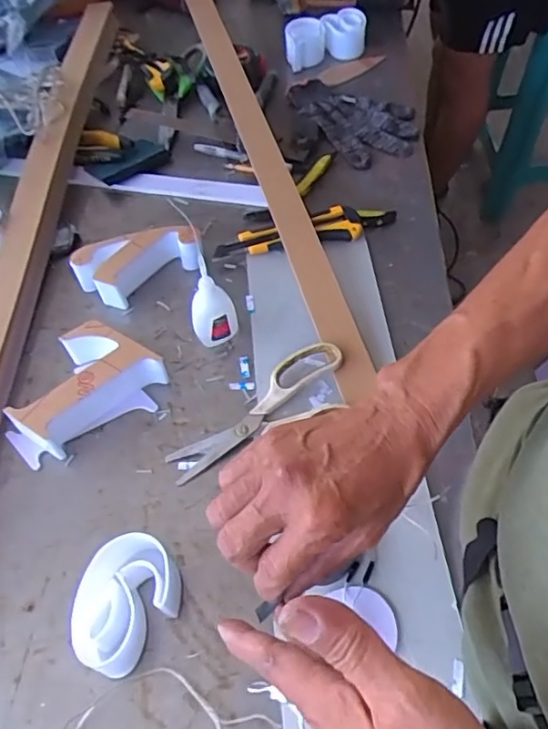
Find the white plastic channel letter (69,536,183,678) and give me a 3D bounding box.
[{"bbox_3d":[-0.112,0.180,0.446,0.072,0.046,0.090,36,65,25],"label":"white plastic channel letter"}]

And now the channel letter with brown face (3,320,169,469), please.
[{"bbox_3d":[-0.185,0.022,0.553,0.148,0.050,0.093,-31,59,-16],"label":"channel letter with brown face"}]

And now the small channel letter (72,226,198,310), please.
[{"bbox_3d":[-0.146,-0.112,0.642,0.136,0.046,0.062,-26,58,-13],"label":"small channel letter"}]

